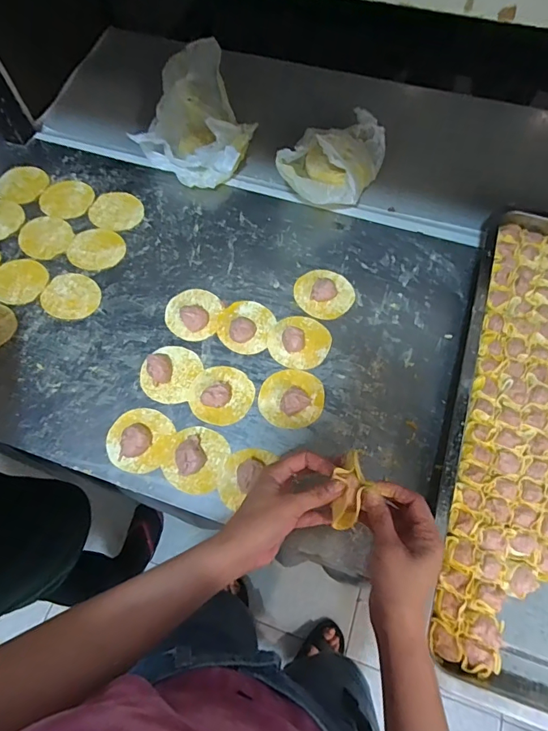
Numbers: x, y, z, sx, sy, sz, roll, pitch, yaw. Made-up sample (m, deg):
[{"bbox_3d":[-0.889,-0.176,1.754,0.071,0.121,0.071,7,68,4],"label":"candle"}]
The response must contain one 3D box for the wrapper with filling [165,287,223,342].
[{"bbox_3d":[-0.112,-0.076,0.595,0.077,0.022,0.080,0,66,1],"label":"wrapper with filling"}]

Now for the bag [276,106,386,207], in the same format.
[{"bbox_3d":[0.084,-0.299,0.645,0.118,0.099,0.165,28,69,12],"label":"bag"}]

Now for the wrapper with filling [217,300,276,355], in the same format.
[{"bbox_3d":[-0.039,-0.058,0.588,0.072,0.021,0.078,0,66,1],"label":"wrapper with filling"}]

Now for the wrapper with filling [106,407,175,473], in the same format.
[{"bbox_3d":[-0.168,0.088,0.528,0.075,0.017,0.077,0,66,1],"label":"wrapper with filling"}]

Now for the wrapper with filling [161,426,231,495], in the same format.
[{"bbox_3d":[-0.094,0.110,0.514,0.071,0.021,0.078,0,66,1],"label":"wrapper with filling"}]

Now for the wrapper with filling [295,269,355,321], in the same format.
[{"bbox_3d":[0.071,-0.107,0.606,0.075,0.020,0.083,-35,70,-13],"label":"wrapper with filling"}]

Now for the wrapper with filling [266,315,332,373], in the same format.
[{"bbox_3d":[0.034,-0.036,0.572,0.080,0.025,0.076,0,66,1],"label":"wrapper with filling"}]

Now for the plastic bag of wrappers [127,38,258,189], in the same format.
[{"bbox_3d":[-0.112,-0.391,0.687,0.149,0.106,0.198,17,68,8],"label":"plastic bag of wrappers"}]

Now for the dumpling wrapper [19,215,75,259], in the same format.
[{"bbox_3d":[-0.353,-0.199,0.667,0.079,0.004,0.074,1,71,-2],"label":"dumpling wrapper"}]

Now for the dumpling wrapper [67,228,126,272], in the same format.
[{"bbox_3d":[-0.270,-0.176,0.654,0.076,0.005,0.082,0,67,0],"label":"dumpling wrapper"}]

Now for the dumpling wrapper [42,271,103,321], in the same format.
[{"bbox_3d":[-0.292,-0.099,0.620,0.074,0.004,0.082,-43,72,-16],"label":"dumpling wrapper"}]

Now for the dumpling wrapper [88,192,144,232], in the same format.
[{"bbox_3d":[-0.249,-0.243,0.682,0.087,0.004,0.076,34,68,15],"label":"dumpling wrapper"}]

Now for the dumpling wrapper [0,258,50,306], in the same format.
[{"bbox_3d":[-0.375,-0.125,0.631,0.082,0.004,0.077,0,66,1],"label":"dumpling wrapper"}]

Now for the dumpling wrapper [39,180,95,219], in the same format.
[{"bbox_3d":[-0.334,-0.270,0.693,0.081,0.006,0.079,0,66,1],"label":"dumpling wrapper"}]

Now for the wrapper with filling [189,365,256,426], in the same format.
[{"bbox_3d":[-0.068,0.033,0.546,0.077,0.023,0.077,0,66,1],"label":"wrapper with filling"}]

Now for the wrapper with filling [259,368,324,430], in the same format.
[{"bbox_3d":[0.023,0.038,0.542,0.079,0.025,0.078,0,66,1],"label":"wrapper with filling"}]

